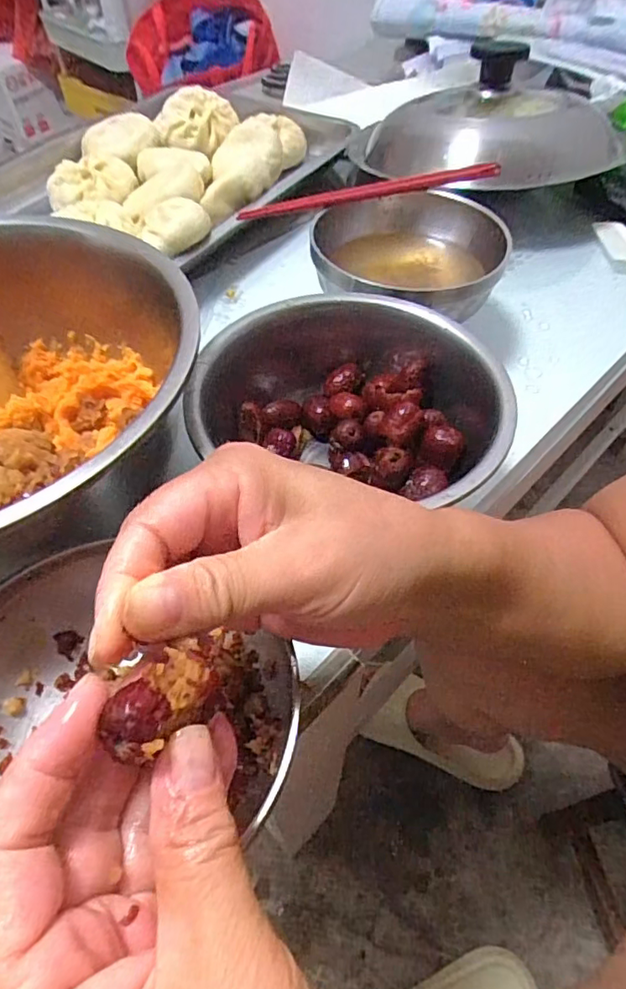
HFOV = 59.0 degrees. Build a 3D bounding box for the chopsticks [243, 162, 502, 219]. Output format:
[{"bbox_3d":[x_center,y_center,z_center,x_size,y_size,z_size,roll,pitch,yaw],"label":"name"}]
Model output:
[{"bbox_3d":[0.054,-0.258,0.468,0.241,0.014,0.012,-16,55,-12],"label":"chopsticks"}]

